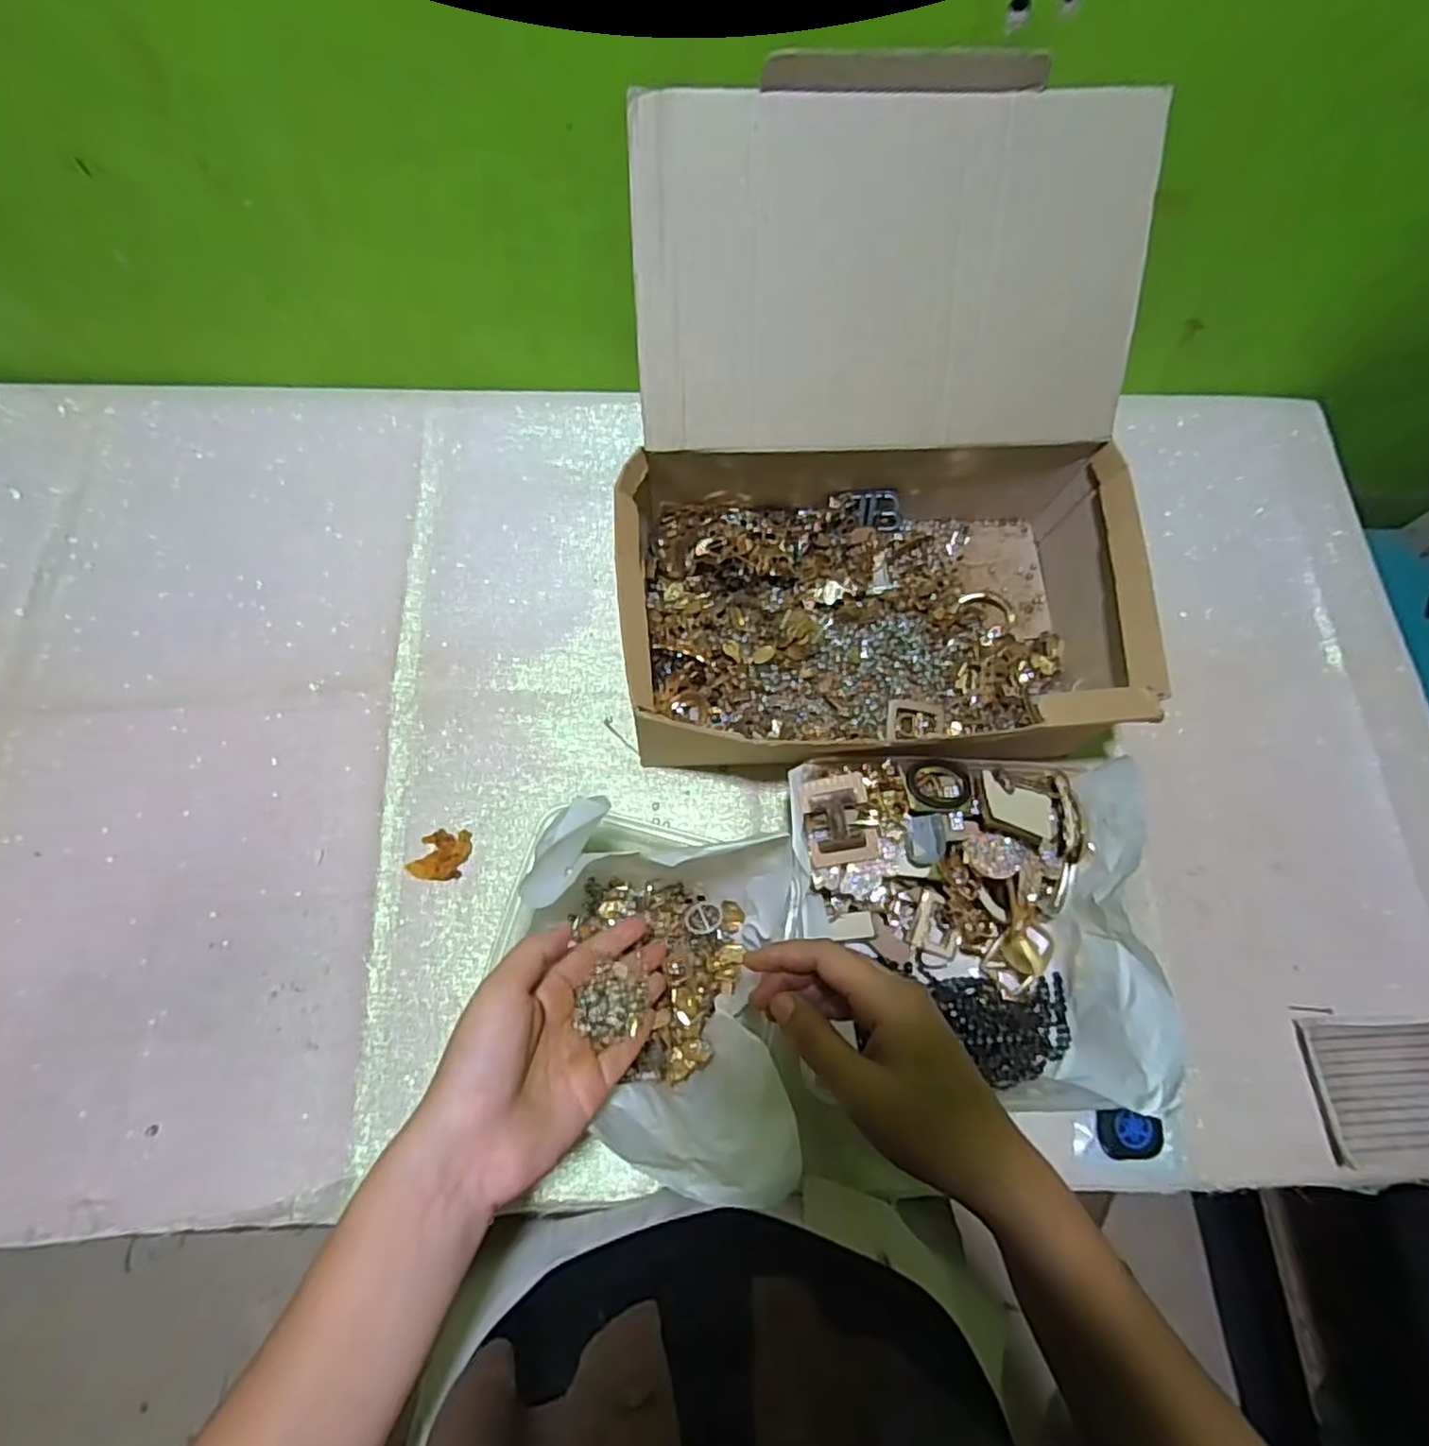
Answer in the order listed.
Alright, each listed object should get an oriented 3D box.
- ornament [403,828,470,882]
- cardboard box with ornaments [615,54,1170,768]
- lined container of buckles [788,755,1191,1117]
[{"bbox_3d":[-0.186,0.089,0.479,0.038,0.004,0.033,1,72,-2],"label":"ornament"},{"bbox_3d":[0.108,-0.164,0.460,0.331,0.222,0.344,-1,72,-3],"label":"cardboard box with ornaments"},{"bbox_3d":[0.149,0.124,0.443,0.201,0.090,0.192,1,72,-2],"label":"lined container of buckles"}]

